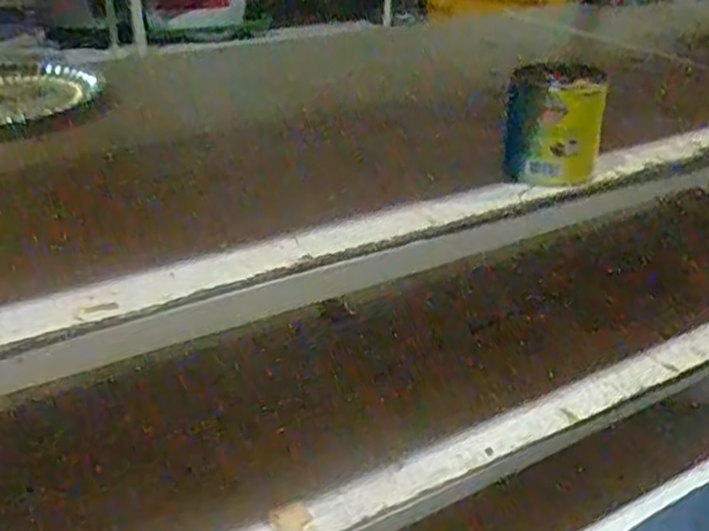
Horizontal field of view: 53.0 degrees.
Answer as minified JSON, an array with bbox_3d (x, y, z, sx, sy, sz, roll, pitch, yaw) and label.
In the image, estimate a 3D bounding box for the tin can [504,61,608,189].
[{"bbox_3d":[0.159,-0.115,0.568,0.073,0.085,0.065,7,31,13],"label":"tin can"}]

